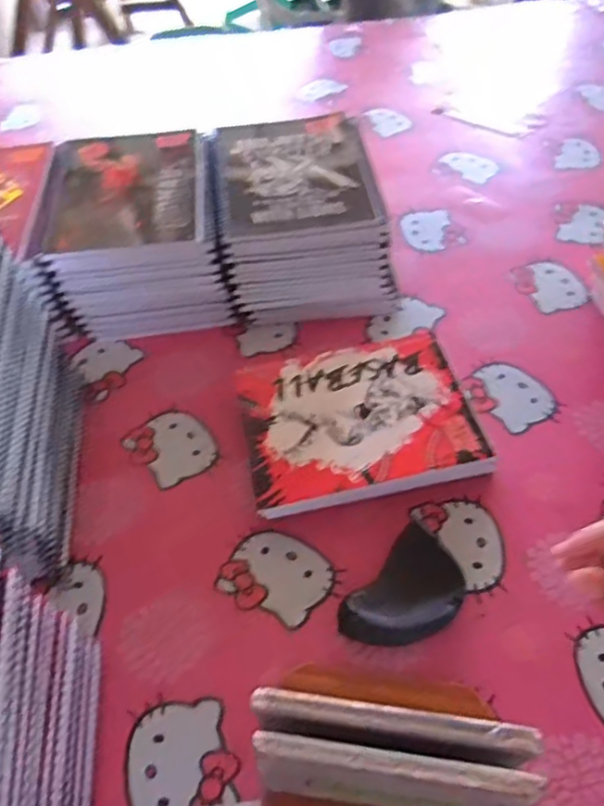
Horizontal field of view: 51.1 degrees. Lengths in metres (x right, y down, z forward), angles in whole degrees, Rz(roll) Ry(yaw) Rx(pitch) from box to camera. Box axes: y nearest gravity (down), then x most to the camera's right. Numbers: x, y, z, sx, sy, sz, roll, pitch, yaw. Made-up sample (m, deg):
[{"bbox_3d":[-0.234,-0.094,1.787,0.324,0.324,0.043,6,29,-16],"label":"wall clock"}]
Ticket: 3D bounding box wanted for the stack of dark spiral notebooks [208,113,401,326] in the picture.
[{"bbox_3d":[0.000,-0.196,0.680,0.171,0.123,0.195,-7,52,-4],"label":"stack of dark spiral notebooks"}]

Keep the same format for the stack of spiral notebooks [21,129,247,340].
[{"bbox_3d":[-0.172,-0.180,0.674,0.184,0.123,0.192,-6,52,-3],"label":"stack of spiral notebooks"}]

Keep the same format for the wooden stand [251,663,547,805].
[{"bbox_3d":[0.049,0.216,0.368,0.143,0.118,0.136,4,53,5],"label":"wooden stand"}]

